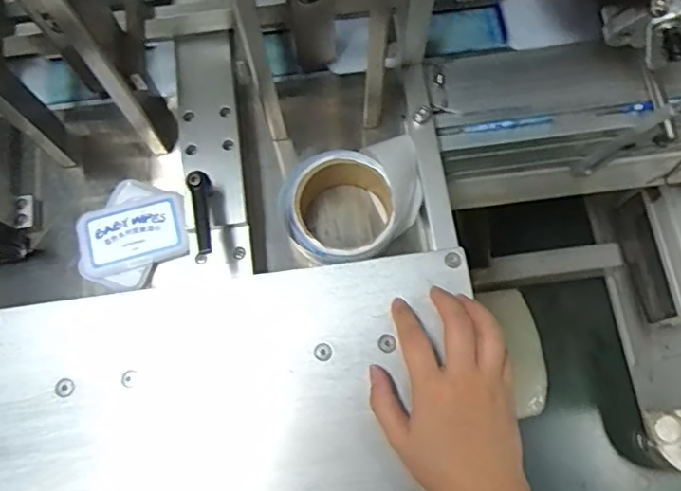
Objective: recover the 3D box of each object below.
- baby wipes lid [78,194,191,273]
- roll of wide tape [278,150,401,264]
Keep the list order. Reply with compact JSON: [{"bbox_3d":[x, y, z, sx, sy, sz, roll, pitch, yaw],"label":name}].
[{"bbox_3d":[-0.183,-0.012,0.514,0.095,0.011,0.059,-12,74,-3],"label":"baby wipes lid"},{"bbox_3d":[-0.001,-0.028,0.497,0.094,0.052,0.096,0,74,1],"label":"roll of wide tape"}]

